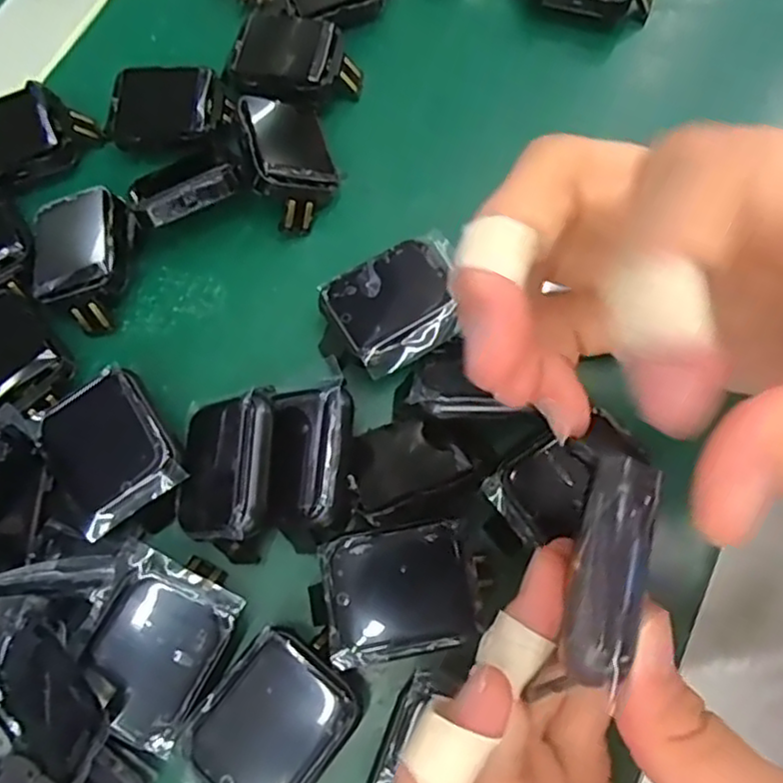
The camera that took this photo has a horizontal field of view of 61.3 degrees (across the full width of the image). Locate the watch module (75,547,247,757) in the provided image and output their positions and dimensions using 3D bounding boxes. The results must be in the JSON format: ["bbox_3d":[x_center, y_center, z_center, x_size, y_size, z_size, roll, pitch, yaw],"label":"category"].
[{"bbox_3d":[-0.065,0.071,0.186,0.035,0.013,0.046,28,75,11],"label":"watch module"}]

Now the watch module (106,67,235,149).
[{"bbox_3d":[-0.081,-0.104,0.243,0.044,0.008,0.033,8,72,5],"label":"watch module"}]

